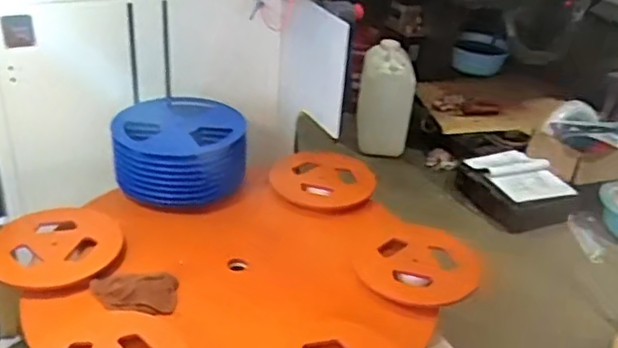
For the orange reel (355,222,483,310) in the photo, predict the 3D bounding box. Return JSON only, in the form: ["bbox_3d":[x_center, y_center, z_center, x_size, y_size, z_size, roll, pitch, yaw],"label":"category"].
[{"bbox_3d":[0.237,0.193,1.394,0.274,0.038,0.239,8,30,4],"label":"orange reel"}]

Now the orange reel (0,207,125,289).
[{"bbox_3d":[-0.528,0.143,1.360,0.249,0.047,0.231,5,30,-3],"label":"orange reel"}]

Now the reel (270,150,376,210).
[{"bbox_3d":[0.039,0.010,1.632,0.256,0.033,0.239,-1,31,-12],"label":"reel"}]

